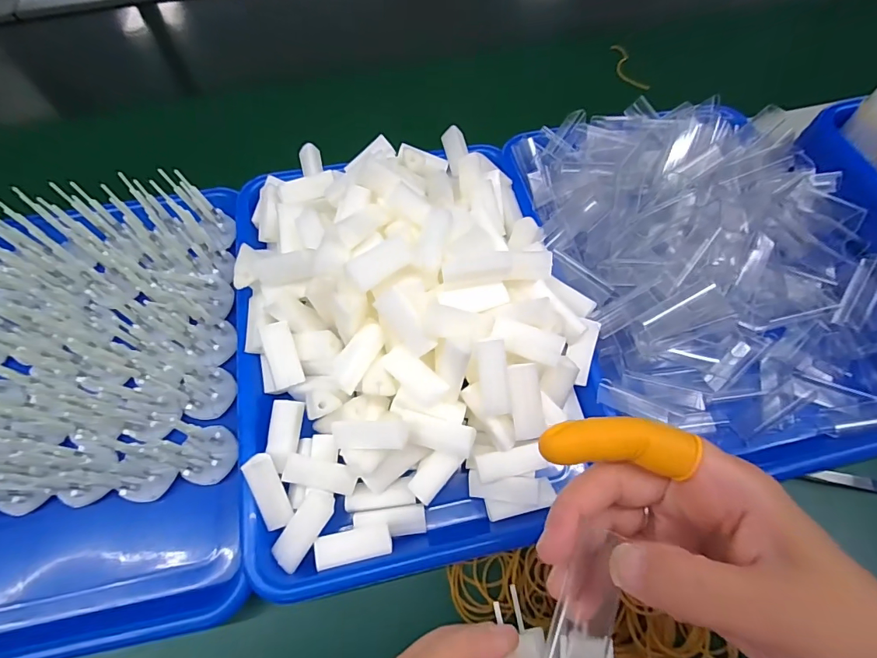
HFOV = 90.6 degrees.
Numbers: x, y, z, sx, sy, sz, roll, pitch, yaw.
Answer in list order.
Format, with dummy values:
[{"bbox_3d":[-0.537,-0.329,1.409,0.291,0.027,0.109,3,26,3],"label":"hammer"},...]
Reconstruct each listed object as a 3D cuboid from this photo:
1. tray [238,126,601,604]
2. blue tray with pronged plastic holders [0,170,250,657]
[{"bbox_3d":[-0.020,-0.012,0.308,0.240,0.086,0.324,-11,64,-5],"label":"tray"},{"bbox_3d":[-0.254,0.039,0.306,0.237,0.065,0.328,-8,64,-4],"label":"blue tray with pronged plastic holders"}]

